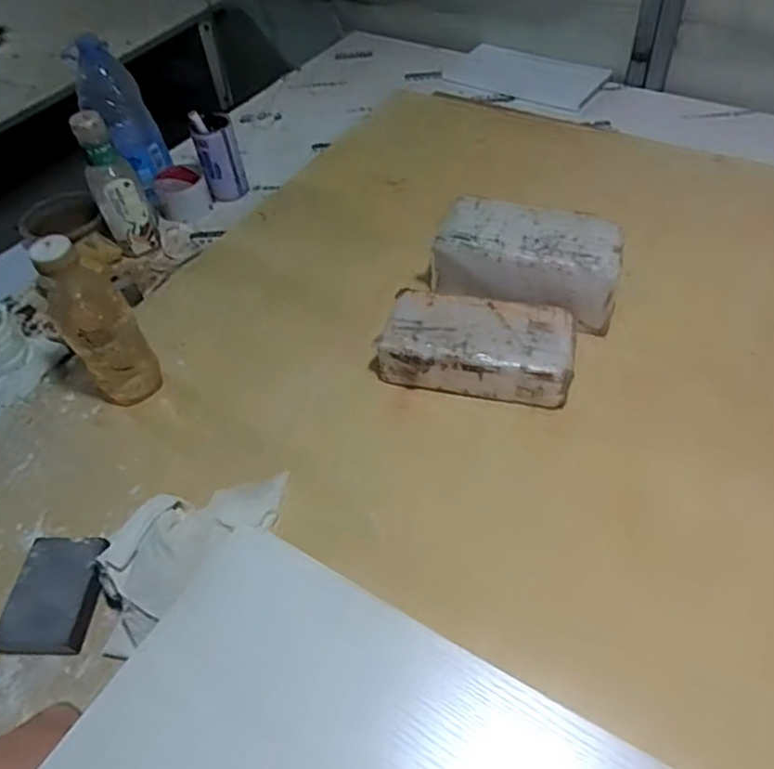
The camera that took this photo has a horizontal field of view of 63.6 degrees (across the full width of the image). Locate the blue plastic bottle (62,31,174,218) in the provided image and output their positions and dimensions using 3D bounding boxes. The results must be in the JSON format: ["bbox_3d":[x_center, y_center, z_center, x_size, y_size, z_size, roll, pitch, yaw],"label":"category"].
[{"bbox_3d":[-0.386,-0.389,0.926,0.084,0.232,0.069,-40,36,-26],"label":"blue plastic bottle"}]

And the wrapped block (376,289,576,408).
[{"bbox_3d":[0.099,-0.040,0.700,0.210,0.066,0.109,9,50,12],"label":"wrapped block"}]

